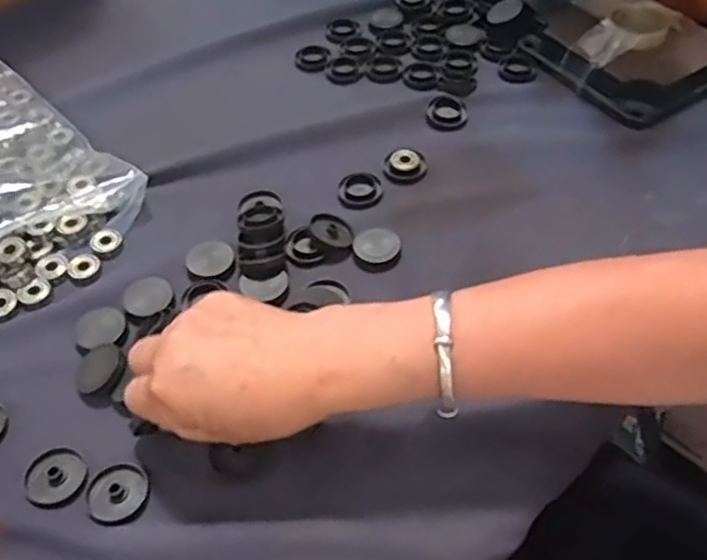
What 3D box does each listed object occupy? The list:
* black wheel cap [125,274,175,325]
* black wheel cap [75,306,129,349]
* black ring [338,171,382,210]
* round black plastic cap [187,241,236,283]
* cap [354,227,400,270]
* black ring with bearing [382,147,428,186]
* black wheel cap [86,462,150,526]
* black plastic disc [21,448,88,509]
[{"bbox_3d":[-0.135,0.011,0.475,0.031,0.004,0.035,-19,51,-13],"label":"black wheel cap"},{"bbox_3d":[-0.160,0.030,0.462,0.032,0.006,0.030,-1,49,1],"label":"black wheel cap"},{"bbox_3d":[0.005,-0.066,0.537,0.031,0.004,0.039,10,50,11],"label":"black ring"},{"bbox_3d":[-0.097,-0.014,0.493,0.032,0.006,0.031,-10,49,-6],"label":"round black plastic cap"},{"bbox_3d":[0.016,-0.023,0.500,0.032,0.007,0.037,-4,49,-1],"label":"cap"},{"bbox_3d":[0.039,-0.086,0.547,0.033,0.012,0.030,-1,49,1],"label":"black ring with bearing"},{"bbox_3d":[-0.127,0.114,0.394,0.031,0.005,0.034,-1,49,1],"label":"black wheel cap"},{"bbox_3d":[-0.165,0.108,0.401,0.035,0.004,0.032,-1,49,1],"label":"black plastic disc"}]

